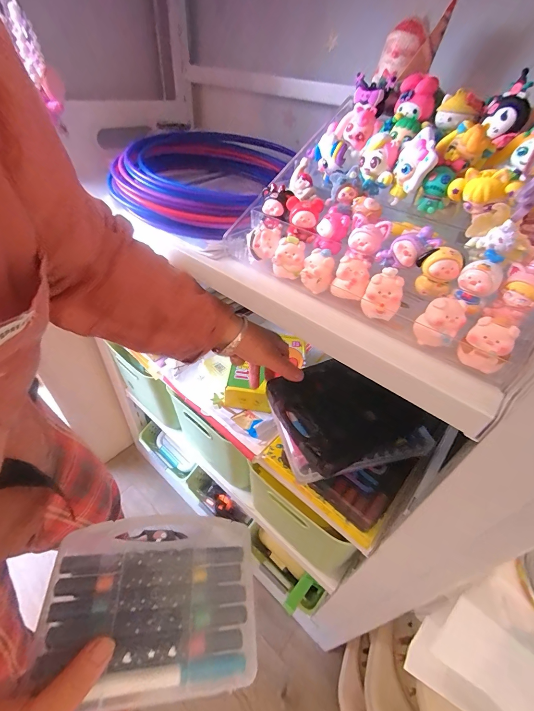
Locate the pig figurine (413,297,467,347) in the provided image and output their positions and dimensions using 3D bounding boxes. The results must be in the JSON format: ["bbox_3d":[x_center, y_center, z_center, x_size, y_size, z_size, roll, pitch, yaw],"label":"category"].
[{"bbox_3d":[0.130,-0.024,0.237,0.031,0.037,0.016,13,26,10],"label":"pig figurine"}]

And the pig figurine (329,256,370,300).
[{"bbox_3d":[0.072,-0.066,0.271,0.029,0.027,0.022,22,45,17],"label":"pig figurine"}]

